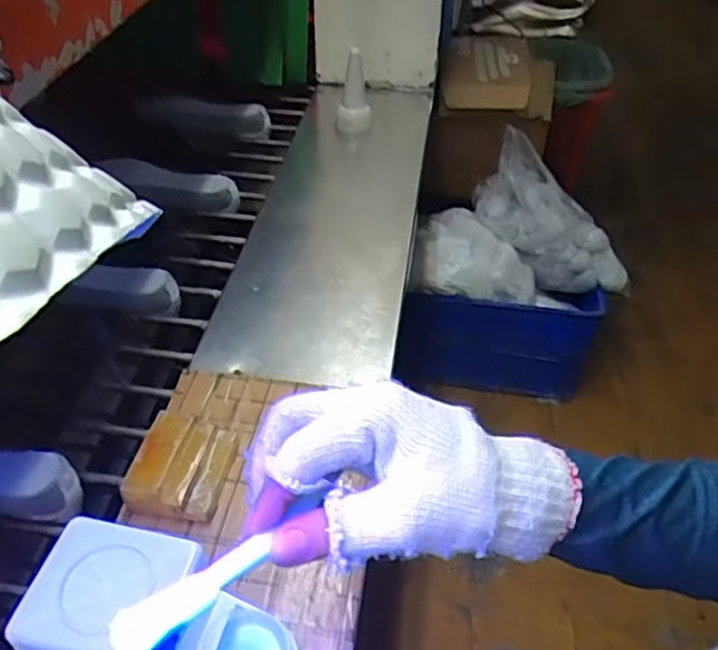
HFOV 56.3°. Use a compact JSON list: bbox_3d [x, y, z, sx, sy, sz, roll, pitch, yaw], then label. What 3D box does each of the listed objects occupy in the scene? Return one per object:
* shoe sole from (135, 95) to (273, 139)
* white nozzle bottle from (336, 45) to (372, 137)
[{"bbox_3d":[-0.297,-0.401,1.290,0.244,0.066,0.027,6,5,-2],"label":"shoe sole"},{"bbox_3d":[-0.010,-0.416,1.201,0.064,0.139,0.053,0,43,-1],"label":"white nozzle bottle"}]

